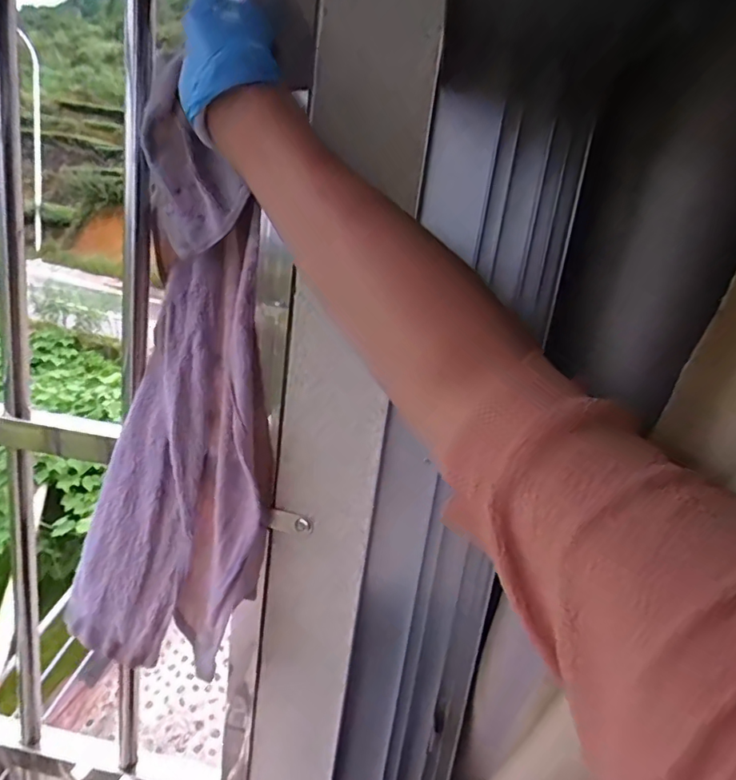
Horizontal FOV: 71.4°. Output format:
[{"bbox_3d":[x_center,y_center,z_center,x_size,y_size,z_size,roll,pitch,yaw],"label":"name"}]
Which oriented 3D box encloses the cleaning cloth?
[{"bbox_3d":[-0.154,0.008,0.446,0.152,0.469,0.049,8,7,1],"label":"cleaning cloth"}]

